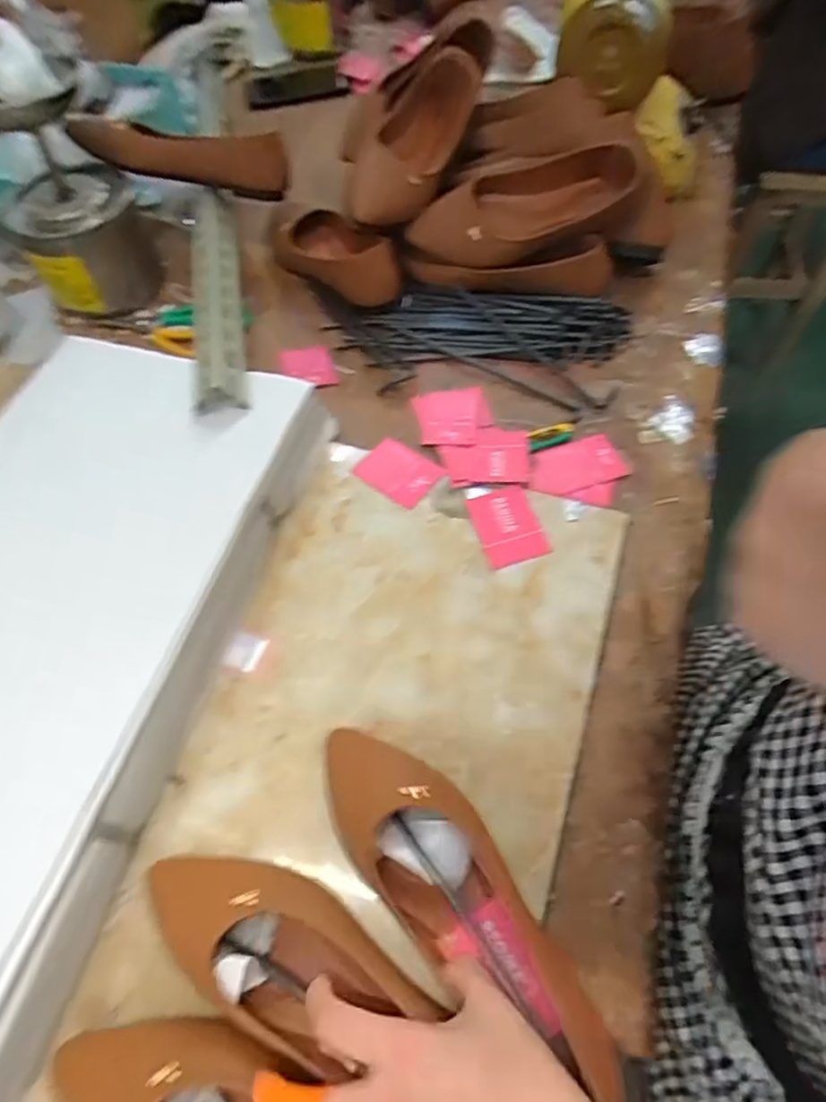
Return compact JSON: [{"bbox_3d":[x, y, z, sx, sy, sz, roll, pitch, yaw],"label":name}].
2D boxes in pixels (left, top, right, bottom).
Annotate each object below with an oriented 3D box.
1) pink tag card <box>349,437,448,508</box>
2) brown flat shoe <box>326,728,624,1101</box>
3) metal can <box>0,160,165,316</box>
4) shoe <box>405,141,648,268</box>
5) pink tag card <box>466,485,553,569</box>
[{"bbox_3d":[-0.014,-0.075,0.591,0.072,0.005,0.054,35,76,15],"label":"pink tag card"},{"bbox_3d":[0.029,0.211,0.392,0.076,0.048,0.247,-39,64,-18],"label":"brown flat shoe"},{"bbox_3d":[-0.377,-0.360,0.726,0.139,0.124,0.128,-31,64,-15],"label":"metal can"},{"bbox_3d":[0.123,-0.385,0.693,0.258,0.069,0.087,-13,60,9],"label":"shoe"},{"bbox_3d":[0.085,-0.023,0.555,0.056,0.004,0.074,-15,61,-6],"label":"pink tag card"}]

